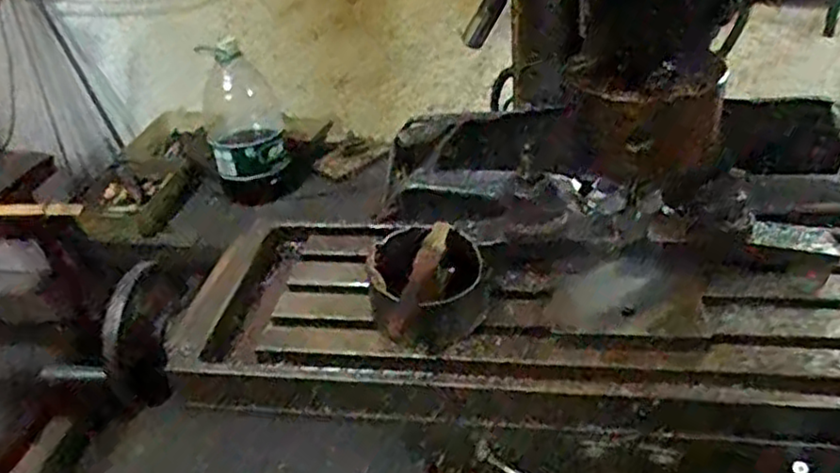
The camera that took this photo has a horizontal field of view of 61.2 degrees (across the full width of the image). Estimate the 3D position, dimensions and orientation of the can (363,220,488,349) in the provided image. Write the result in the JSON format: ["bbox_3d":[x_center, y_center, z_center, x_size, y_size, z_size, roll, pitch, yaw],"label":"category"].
[{"bbox_3d":[0.007,0.048,0.645,0.100,0.075,0.129,-4,36,2],"label":"can"}]

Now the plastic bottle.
[{"bbox_3d":[-0.387,-0.257,1.644,0.211,0.348,0.165,-16,37,-14],"label":"plastic bottle"}]

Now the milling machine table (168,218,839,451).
[{"bbox_3d":[0.177,0.069,0.659,0.810,0.078,0.266,1,36,9],"label":"milling machine table"}]

